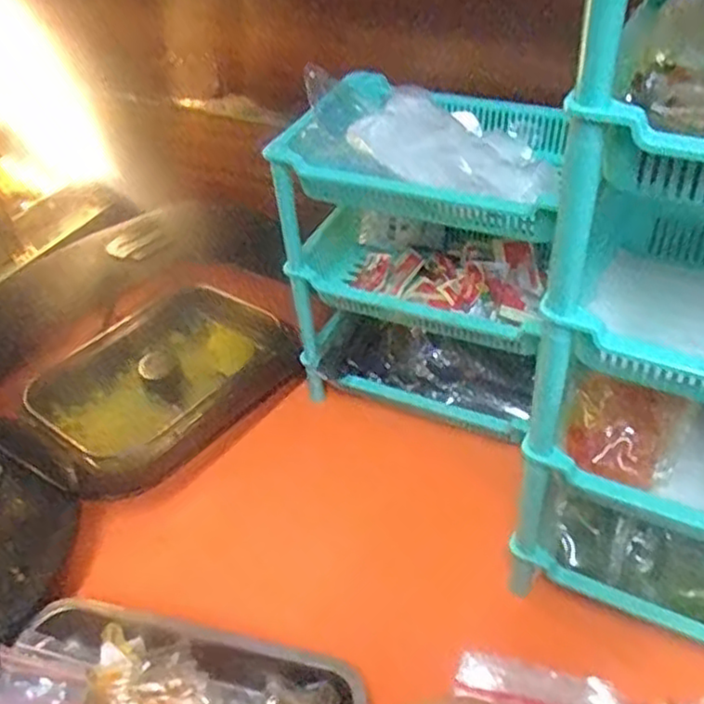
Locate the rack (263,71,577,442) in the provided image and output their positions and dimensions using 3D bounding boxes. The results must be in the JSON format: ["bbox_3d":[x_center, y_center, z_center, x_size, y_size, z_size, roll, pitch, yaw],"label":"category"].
[{"bbox_3d":[0.074,-0.104,0.772,0.261,0.304,0.217,7,43,13],"label":"rack"}]

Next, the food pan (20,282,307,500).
[{"bbox_3d":[-0.234,0.043,0.885,0.310,0.077,0.259,-31,48,-27],"label":"food pan"}]

